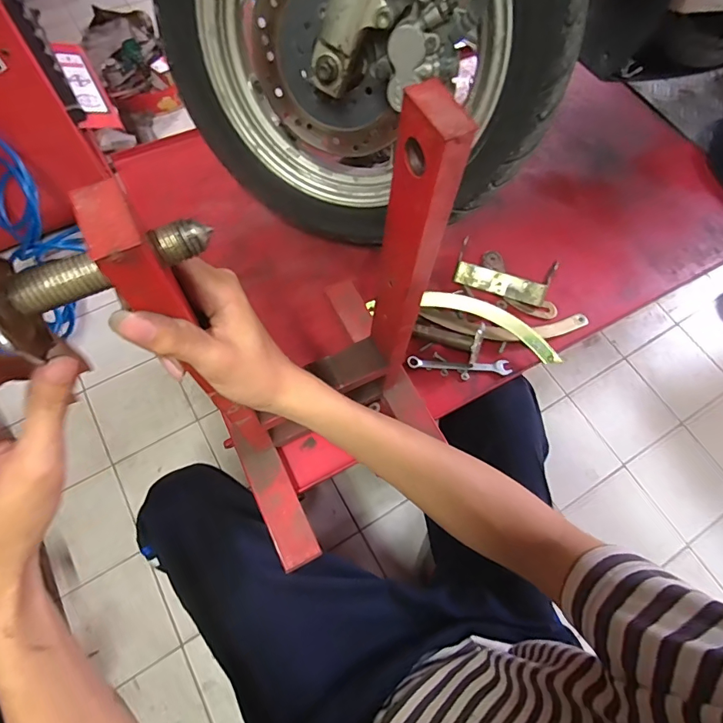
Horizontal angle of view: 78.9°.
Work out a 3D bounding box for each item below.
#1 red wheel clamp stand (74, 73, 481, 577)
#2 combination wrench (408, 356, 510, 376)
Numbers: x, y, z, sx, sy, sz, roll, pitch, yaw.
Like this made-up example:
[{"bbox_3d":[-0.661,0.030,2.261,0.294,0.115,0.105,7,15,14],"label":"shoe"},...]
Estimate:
[{"bbox_3d":[-0.012,0.007,0.346,0.263,0.356,0.151,-39,74,-17],"label":"red wheel clamp stand"},{"bbox_3d":[0.126,0.003,0.565,0.132,0.008,0.019,4,67,-1],"label":"combination wrench"}]

